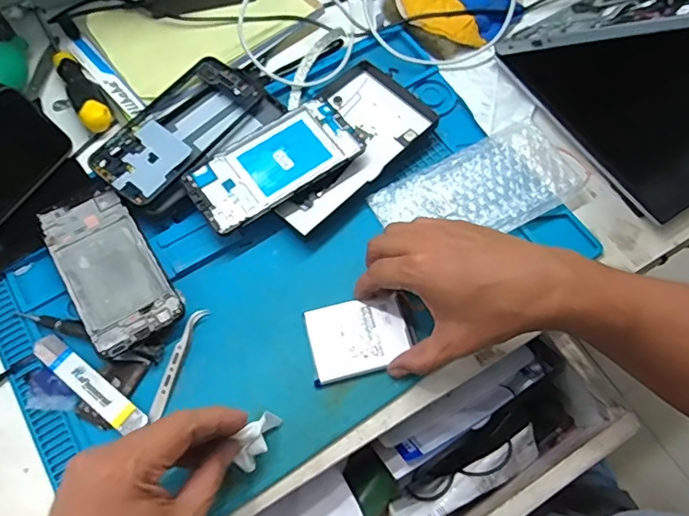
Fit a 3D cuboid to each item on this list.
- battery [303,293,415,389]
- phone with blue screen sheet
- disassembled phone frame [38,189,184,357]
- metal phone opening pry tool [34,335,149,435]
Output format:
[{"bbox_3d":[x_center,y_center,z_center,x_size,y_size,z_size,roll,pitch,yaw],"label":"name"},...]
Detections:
[{"bbox_3d":[0.013,0.064,0.429,0.082,0.005,0.061,-13,68,-6],"label":"battery"},{"bbox_3d":[-0.061,-0.085,0.460,0.152,0.006,0.072,-35,71,-14],"label":"phone with blue screen sheet"},{"bbox_3d":[-0.197,0.008,0.436,0.072,0.015,0.145,-33,71,-13],"label":"disassembled phone frame"},{"bbox_3d":[-0.202,0.098,0.408,0.110,0.005,0.021,35,71,13],"label":"metal phone opening pry tool"}]

